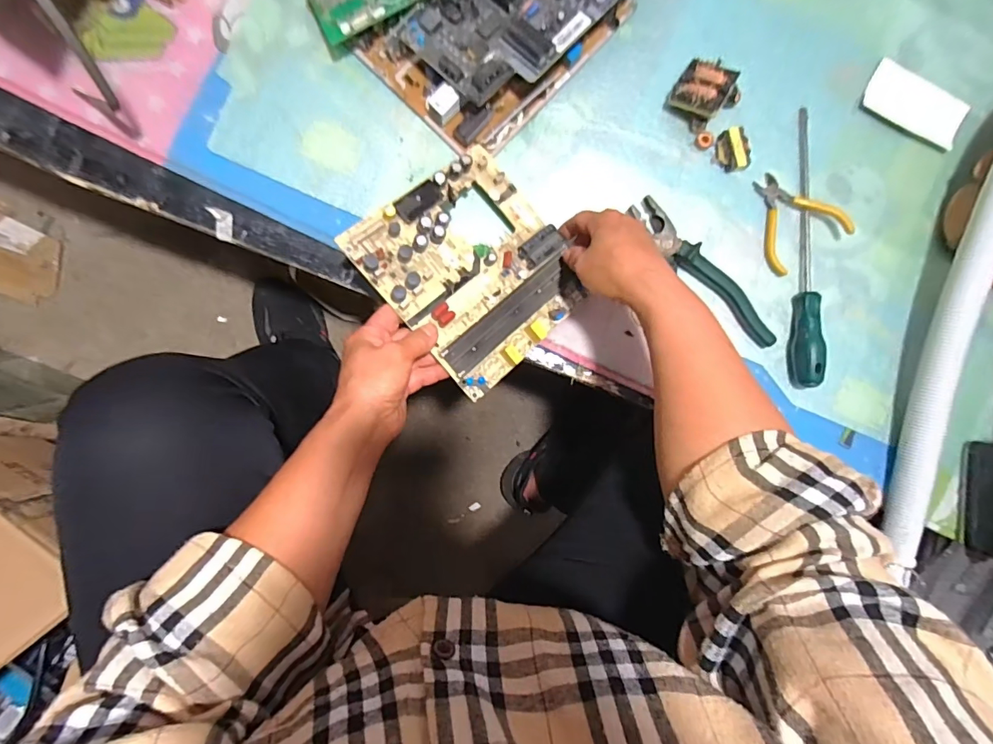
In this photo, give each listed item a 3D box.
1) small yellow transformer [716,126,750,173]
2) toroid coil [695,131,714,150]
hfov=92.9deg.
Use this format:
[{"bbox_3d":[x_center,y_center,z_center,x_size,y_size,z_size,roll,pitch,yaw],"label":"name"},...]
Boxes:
[{"bbox_3d":[0.245,-0.230,0.485,0.032,0.019,0.038,-9,84,-6],"label":"small yellow transformer"},{"bbox_3d":[0.217,-0.242,0.492,0.017,0.007,0.018,1,84,-5],"label":"toroid coil"}]

